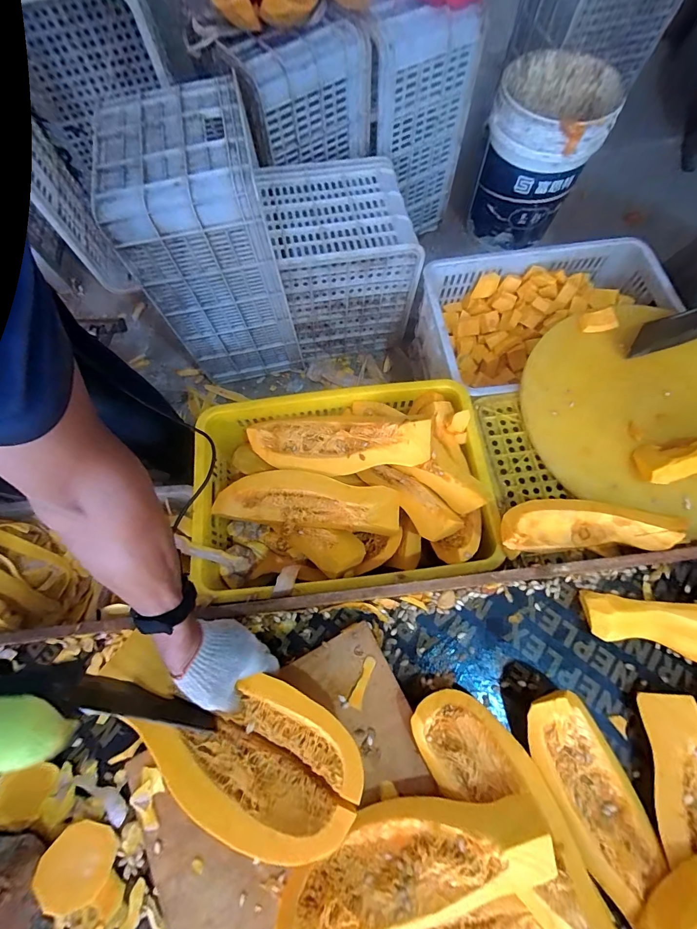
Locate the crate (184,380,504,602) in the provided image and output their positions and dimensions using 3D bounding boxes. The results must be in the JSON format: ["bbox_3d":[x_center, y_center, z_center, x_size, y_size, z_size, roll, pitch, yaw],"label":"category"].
[{"bbox_3d":[-0.002,0.048,0.690,0.502,0.172,0.366,-6,70,-1],"label":"crate"}]

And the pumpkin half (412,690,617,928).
[{"bbox_3d":[0.219,0.444,0.423,0.113,0.073,0.368,-36,73,-11],"label":"pumpkin half"}]

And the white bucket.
[{"bbox_3d":[0.525,-0.859,1.018,0.282,0.316,0.290,22,72,9],"label":"white bucket"}]

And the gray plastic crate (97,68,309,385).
[{"bbox_3d":[-0.298,-0.460,0.838,0.261,0.494,0.288,-11,70,-3],"label":"gray plastic crate"}]

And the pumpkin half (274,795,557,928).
[{"bbox_3d":[0.075,0.448,0.398,0.297,0.068,0.106,-11,70,-3],"label":"pumpkin half"}]

